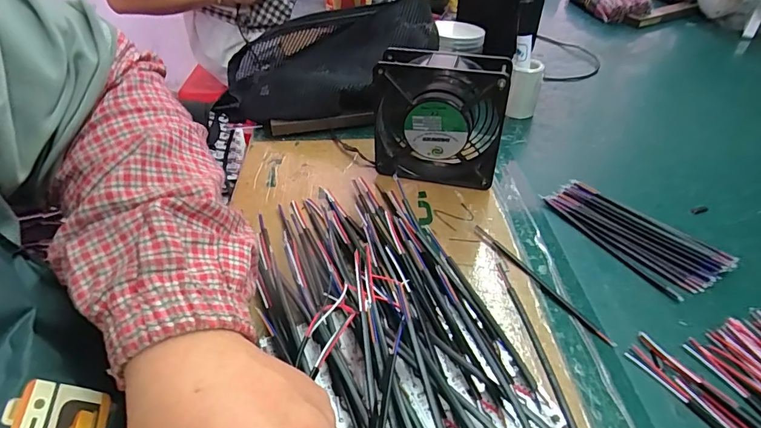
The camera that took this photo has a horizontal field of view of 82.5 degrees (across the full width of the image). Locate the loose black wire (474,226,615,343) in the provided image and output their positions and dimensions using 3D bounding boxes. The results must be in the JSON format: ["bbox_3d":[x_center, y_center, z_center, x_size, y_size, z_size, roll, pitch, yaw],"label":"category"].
[{"bbox_3d":[0.125,0.052,0.347,0.010,0.005,0.136,-24,46,-24],"label":"loose black wire"}]

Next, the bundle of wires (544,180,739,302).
[{"bbox_3d":[0.220,0.014,0.386,0.063,0.016,0.143,-22,45,-23],"label":"bundle of wires"}]

